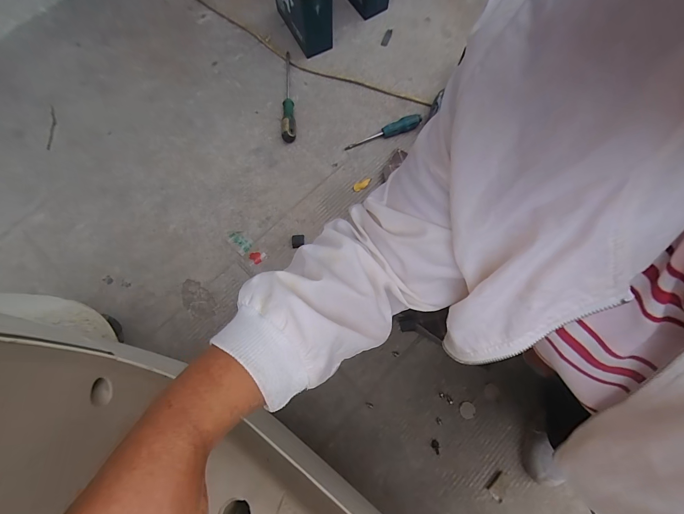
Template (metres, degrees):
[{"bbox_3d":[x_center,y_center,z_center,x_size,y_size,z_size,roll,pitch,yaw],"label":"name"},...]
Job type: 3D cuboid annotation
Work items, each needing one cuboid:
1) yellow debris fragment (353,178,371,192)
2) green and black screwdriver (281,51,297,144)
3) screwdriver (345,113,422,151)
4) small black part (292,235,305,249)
[{"bbox_3d":[0.047,-0.167,0.719,0.043,0.010,0.016,-30,80,-8],"label":"yellow debris fragment"},{"bbox_3d":[-0.133,-0.402,0.745,0.032,0.033,0.255,-4,77,-3],"label":"green and black screwdriver"},{"bbox_3d":[0.100,-0.298,0.739,0.193,0.029,0.027,-19,79,-6],"label":"screwdriver"},{"bbox_3d":[-0.097,-0.034,0.681,0.027,0.013,0.028,-7,78,-3],"label":"small black part"}]

